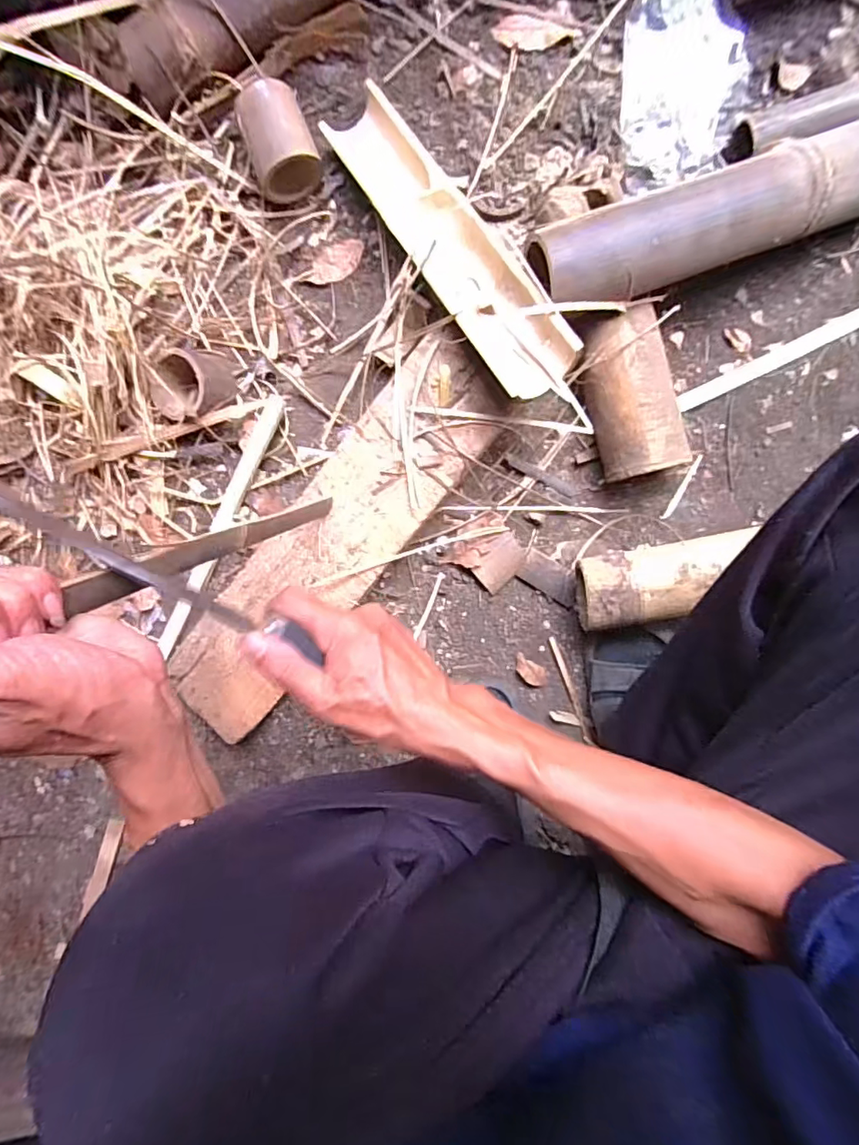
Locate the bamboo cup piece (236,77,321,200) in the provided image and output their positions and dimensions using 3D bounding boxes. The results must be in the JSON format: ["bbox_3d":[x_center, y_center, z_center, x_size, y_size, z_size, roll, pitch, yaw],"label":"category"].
[{"bbox_3d":[-0.161,-0.452,0.554,0.073,0.062,0.093,-20,94,6],"label":"bamboo cup piece"}]

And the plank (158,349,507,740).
[{"bbox_3d":[-0.103,-0.028,0.567,0.117,0.021,0.467,40,97,0],"label":"plank"}]

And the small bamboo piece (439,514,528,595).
[{"bbox_3d":[0.067,-0.021,0.600,0.074,0.015,0.070,39,97,0],"label":"small bamboo piece"}]

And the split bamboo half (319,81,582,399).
[{"bbox_3d":[0.011,-0.325,0.515,0.074,0.033,0.368,-33,77,7],"label":"split bamboo half"}]

